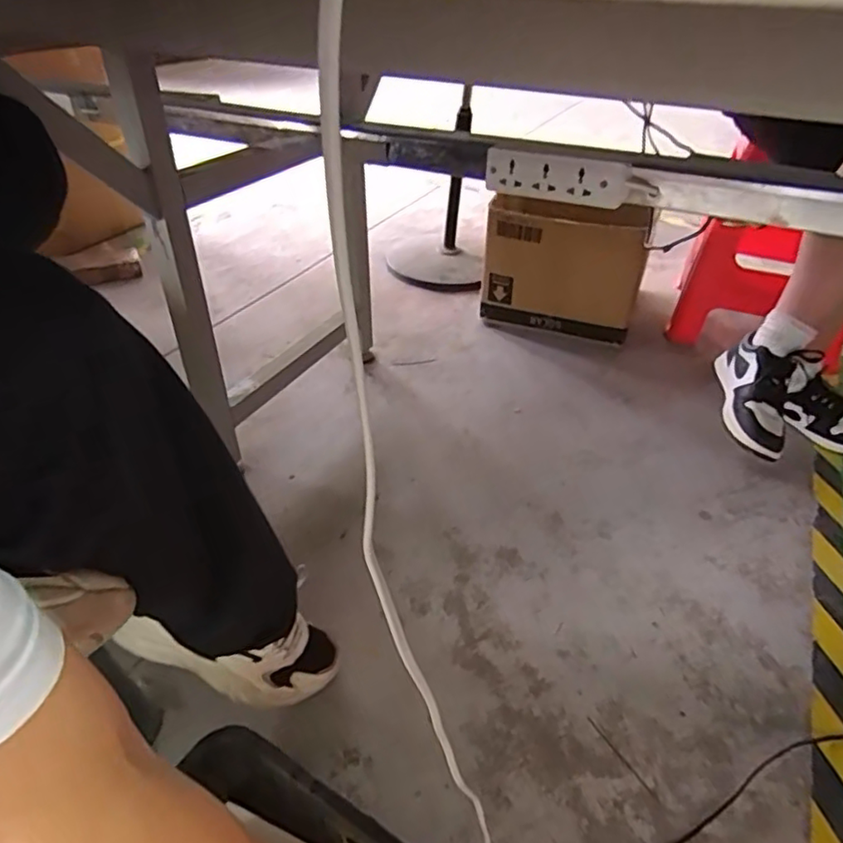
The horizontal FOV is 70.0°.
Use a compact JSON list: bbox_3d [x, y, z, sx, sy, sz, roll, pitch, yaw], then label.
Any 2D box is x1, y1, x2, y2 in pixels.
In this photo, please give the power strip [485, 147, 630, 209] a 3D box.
[{"bbox_3d":[0.157,-0.292,0.719,0.167,0.053,0.030,13,39,18],"label":"power strip"}]

